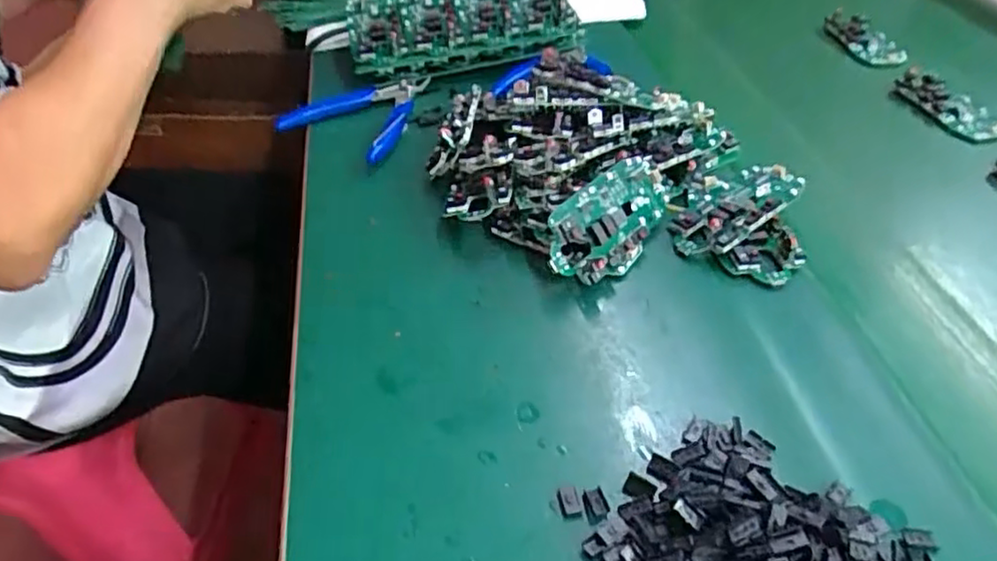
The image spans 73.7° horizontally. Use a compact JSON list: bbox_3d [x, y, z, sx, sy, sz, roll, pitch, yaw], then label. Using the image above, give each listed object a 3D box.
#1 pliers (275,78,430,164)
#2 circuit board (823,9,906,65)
[{"bbox_3d":[-0.102,-0.137,0.534,0.103,0.019,0.116,26,49,24],"label":"pliers"},{"bbox_3d":[0.350,-0.234,0.641,0.042,0.018,0.110,-6,44,-7],"label":"circuit board"}]

